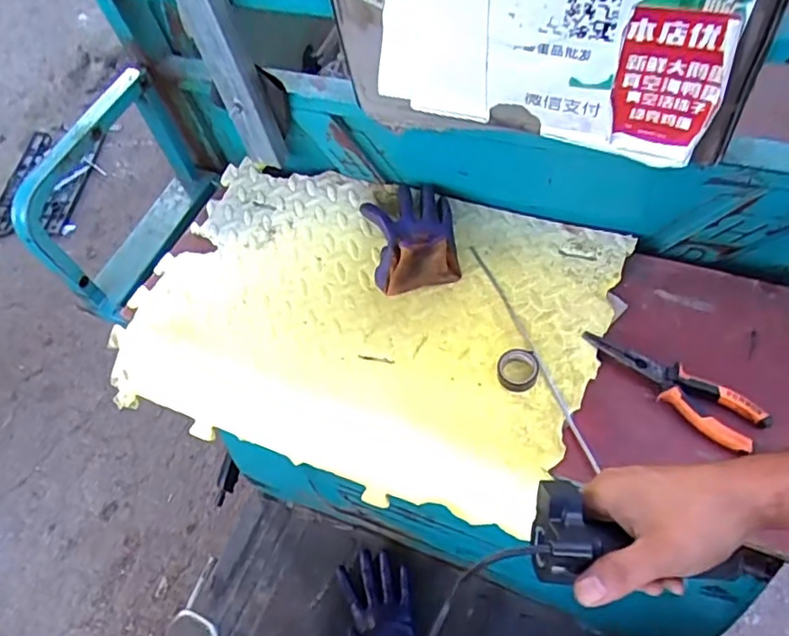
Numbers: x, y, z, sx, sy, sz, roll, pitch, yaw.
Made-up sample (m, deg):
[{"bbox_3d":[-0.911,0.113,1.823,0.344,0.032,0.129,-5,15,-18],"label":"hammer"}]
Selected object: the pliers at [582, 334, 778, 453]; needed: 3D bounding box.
[{"bbox_3d":[0.287,0.070,0.635,0.190,0.015,0.054,31,65,22],"label":"pliers"}]

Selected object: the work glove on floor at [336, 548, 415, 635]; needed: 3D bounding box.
[{"bbox_3d":[-0.021,0.451,0.927,0.103,0.048,0.178,-14,58,-4],"label":"work glove on floor"}]

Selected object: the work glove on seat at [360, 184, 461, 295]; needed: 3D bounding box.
[{"bbox_3d":[0.022,-0.109,0.774,0.111,0.061,0.178,-11,57,-2],"label":"work glove on seat"}]

